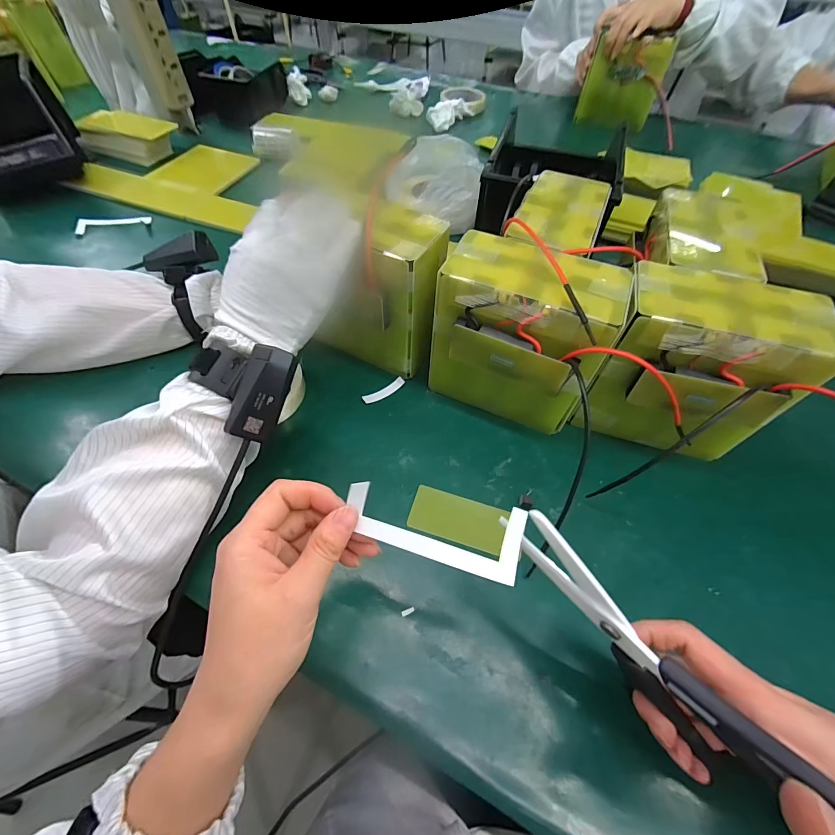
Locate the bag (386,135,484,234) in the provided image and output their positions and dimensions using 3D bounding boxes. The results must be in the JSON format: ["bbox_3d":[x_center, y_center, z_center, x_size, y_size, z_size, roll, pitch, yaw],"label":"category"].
[{"bbox_3d":[0.025,-0.355,0.574,0.130,0.079,0.142,7,56,3],"label":"bag"}]

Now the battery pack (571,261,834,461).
[{"bbox_3d":[0.225,-0.036,0.329,0.142,0.145,0.094,11,57,6],"label":"battery pack"}]

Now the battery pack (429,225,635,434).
[{"bbox_3d":[0.089,-0.070,0.346,0.142,0.145,0.094,19,58,11],"label":"battery pack"}]

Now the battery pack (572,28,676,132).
[{"bbox_3d":[0.407,-0.664,0.750,0.139,0.134,0.032,17,54,10],"label":"battery pack"}]

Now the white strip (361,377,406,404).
[{"bbox_3d":[-0.035,-0.028,0.402,0.048,0.004,0.012,-30,61,-20],"label":"white strip"}]

